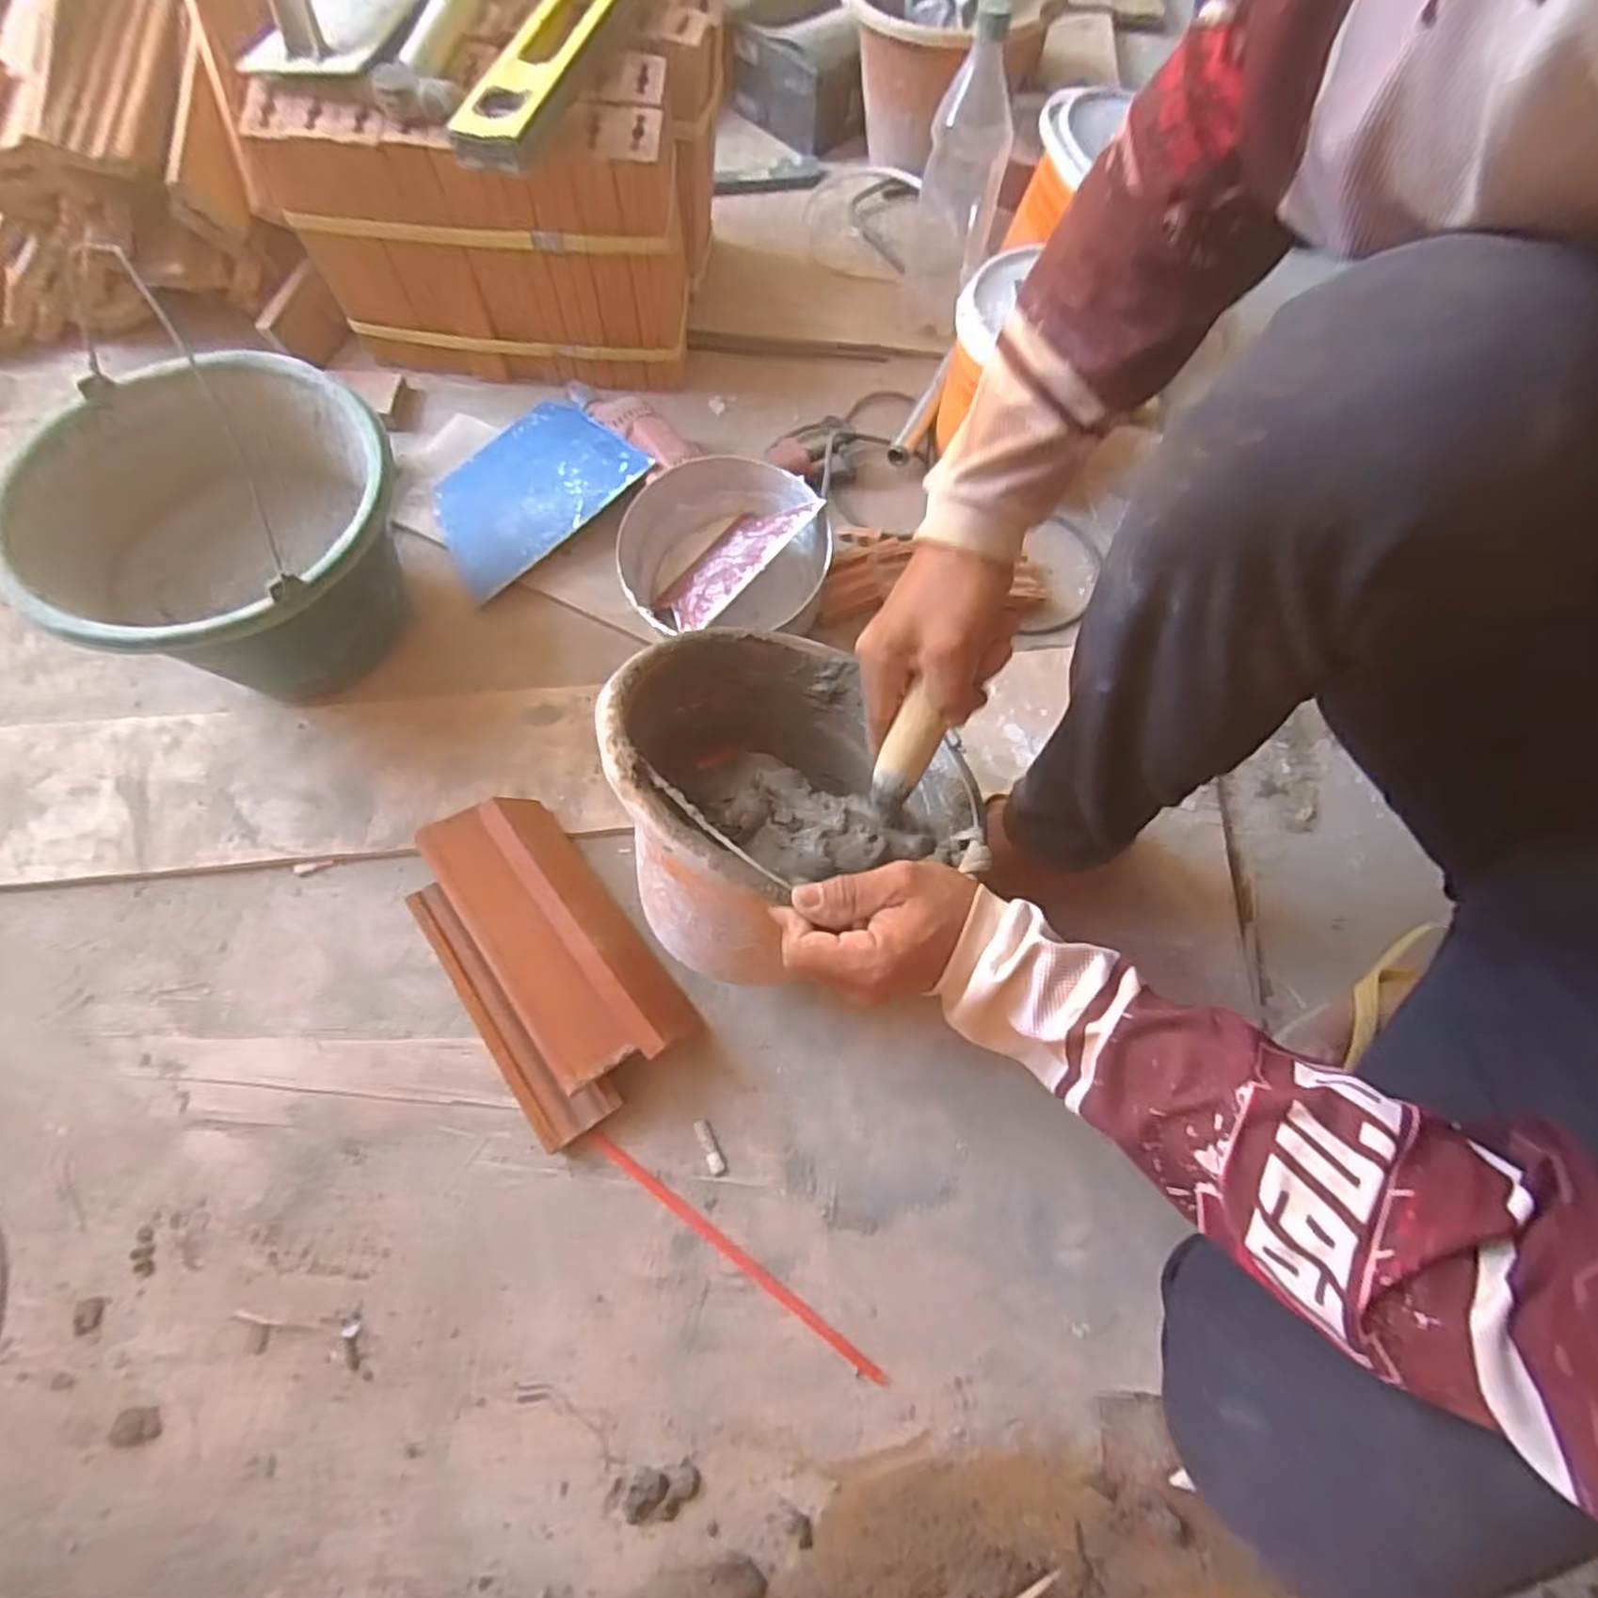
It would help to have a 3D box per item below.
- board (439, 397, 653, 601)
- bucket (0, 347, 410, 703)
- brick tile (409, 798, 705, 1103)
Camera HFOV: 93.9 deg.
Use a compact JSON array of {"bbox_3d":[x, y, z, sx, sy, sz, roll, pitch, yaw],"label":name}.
[{"bbox_3d":[-0.268,-0.309,0.743,0.205,0.008,0.148,-38,73,1],"label":"board"},{"bbox_3d":[-0.450,-0.200,0.629,0.260,0.174,0.256,1,71,-2],"label":"bucket"},{"bbox_3d":[-0.187,0.104,0.579,0.097,0.075,0.234,-35,75,-14],"label":"brick tile"}]

